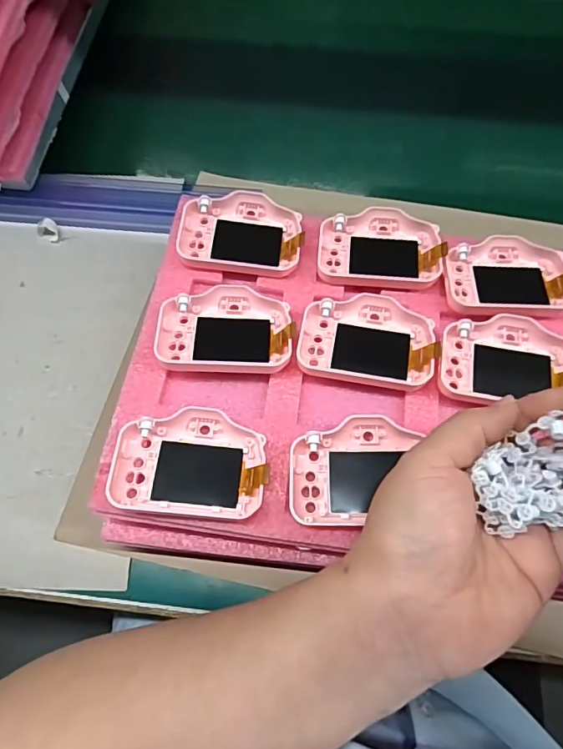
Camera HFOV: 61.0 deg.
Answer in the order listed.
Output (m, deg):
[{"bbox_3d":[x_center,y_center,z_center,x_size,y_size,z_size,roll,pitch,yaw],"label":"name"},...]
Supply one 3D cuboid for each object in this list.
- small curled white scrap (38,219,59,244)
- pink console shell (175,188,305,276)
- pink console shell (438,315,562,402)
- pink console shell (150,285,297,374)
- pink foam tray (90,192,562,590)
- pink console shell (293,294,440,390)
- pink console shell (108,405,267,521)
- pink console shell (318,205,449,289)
[{"bbox_3d":[-0.209,-0.129,0.429,0.017,0.011,0.021,-36,70,-12],"label":"small curled white scrap"},{"bbox_3d":[-0.028,-0.102,0.337,0.083,0.020,0.059,6,66,1],"label":"pink console shell"},{"bbox_3d":[0.143,-0.010,0.298,0.083,0.013,0.055,8,66,2],"label":"pink console shell"},{"bbox_3d":[-0.036,-0.030,0.308,0.084,0.016,0.060,-3,66,2],"label":"pink console shell"},{"bbox_3d":[0.089,0.000,0.304,0.365,0.042,0.240,6,66,1],"label":"pink foam tray"},{"bbox_3d":[0.055,-0.023,0.305,0.083,0.011,0.061,10,66,3],"label":"pink console shell"},{"bbox_3d":[-0.051,0.049,0.272,0.082,0.019,0.058,5,66,0],"label":"pink console shell"},{"bbox_3d":[0.070,-0.090,0.336,0.084,0.015,0.058,9,66,2],"label":"pink console shell"}]

